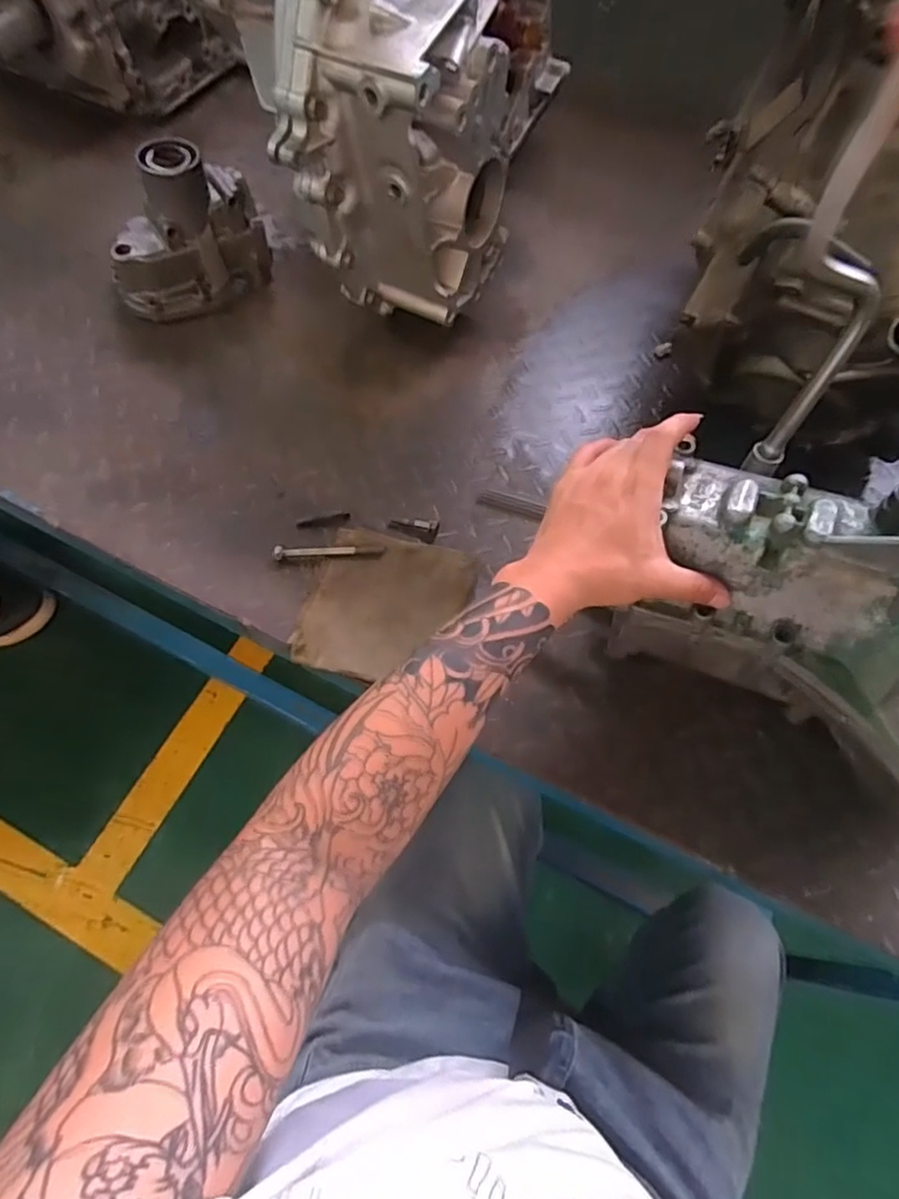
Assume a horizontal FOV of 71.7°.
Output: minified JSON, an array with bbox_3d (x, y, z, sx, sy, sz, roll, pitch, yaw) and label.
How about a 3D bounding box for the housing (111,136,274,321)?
[{"bbox_3d":[-0.296,-0.409,0.693,0.178,0.129,0.090,-31,68,-17],"label":"housing"}]

